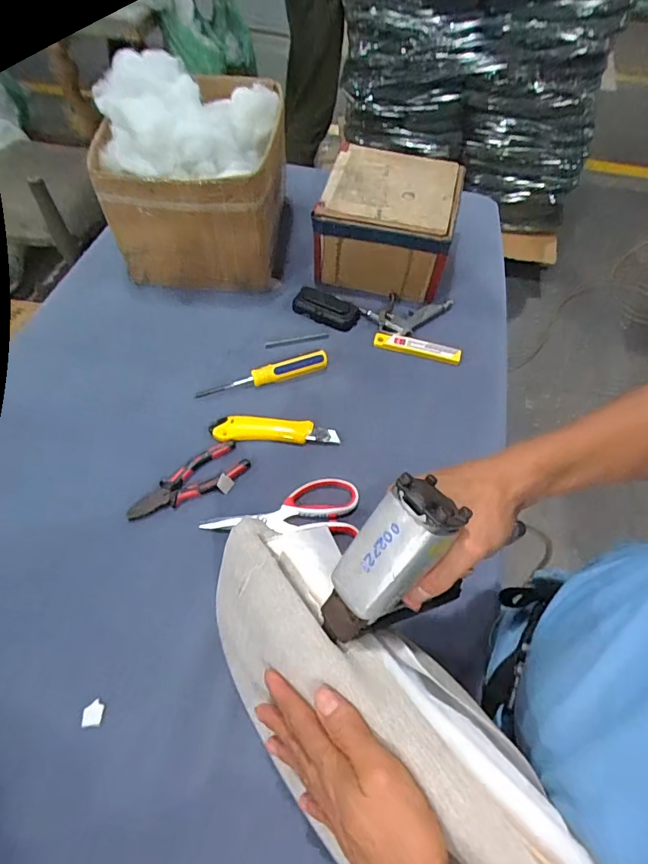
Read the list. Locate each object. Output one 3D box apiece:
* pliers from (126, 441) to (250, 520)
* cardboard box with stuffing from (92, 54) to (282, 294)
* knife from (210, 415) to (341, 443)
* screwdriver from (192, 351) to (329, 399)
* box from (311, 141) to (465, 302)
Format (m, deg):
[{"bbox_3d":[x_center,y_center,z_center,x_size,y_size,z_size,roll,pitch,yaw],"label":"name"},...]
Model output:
[{"bbox_3d":[-0.172,0.065,0.586,0.153,0.012,0.053,-31,63,-19],"label":"pliers"},{"bbox_3d":[-0.205,-0.403,0.744,0.265,0.247,0.231,5,58,2],"label":"cardboard box with stuffing"},{"bbox_3d":[-0.068,-0.003,0.629,0.170,0.014,0.034,3,58,1],"label":"knife"},{"bbox_3d":[-0.089,-0.082,0.673,0.192,0.024,0.028,-18,60,-12],"label":"screwdriver"},{"bbox_3d":[0.110,-0.358,0.796,0.212,0.131,0.212,12,58,7],"label":"box"}]

